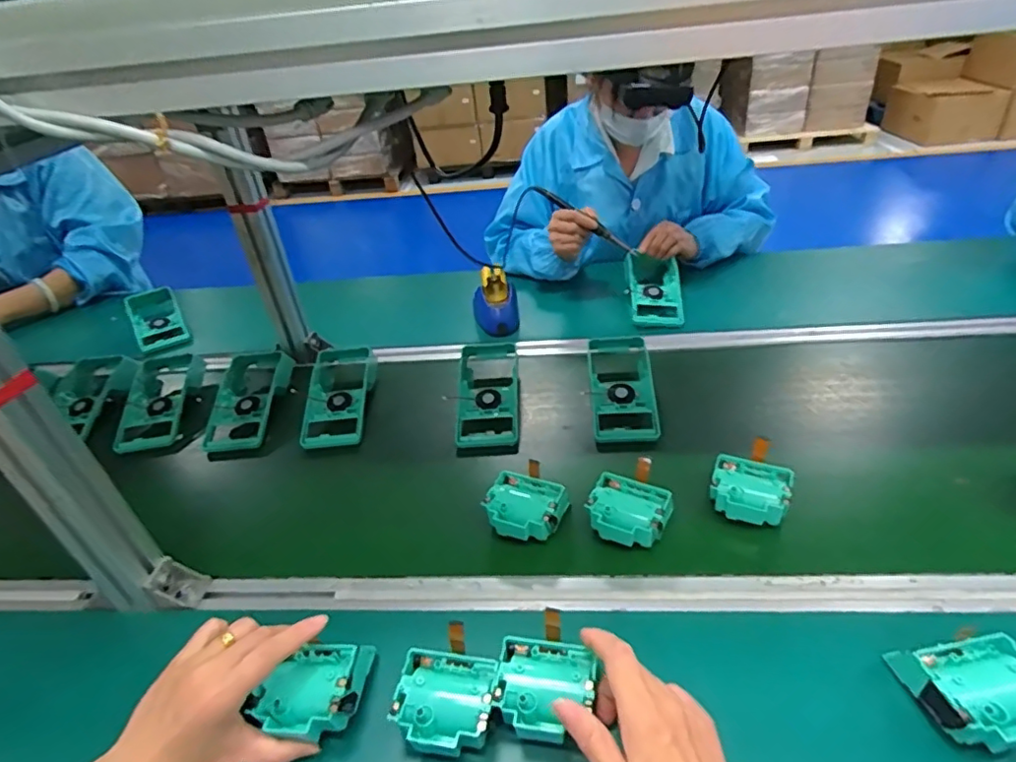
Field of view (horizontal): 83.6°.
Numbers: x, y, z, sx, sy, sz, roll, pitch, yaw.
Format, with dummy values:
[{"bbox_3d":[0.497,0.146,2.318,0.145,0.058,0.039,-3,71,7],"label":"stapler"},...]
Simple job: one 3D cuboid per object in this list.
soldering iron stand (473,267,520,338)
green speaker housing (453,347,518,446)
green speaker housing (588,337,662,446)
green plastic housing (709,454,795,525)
[{"bbox_3d":[-0.022,-0.130,0.977,0.077,0.098,0.086,-5,35,2],"label":"soldering iron stand"},{"bbox_3d":[-0.027,0.016,0.801,0.083,0.045,0.190,-3,35,4],"label":"green speaker housing"},{"bbox_3d":[0.151,0.006,0.780,0.094,0.049,0.198,-1,35,7],"label":"green speaker housing"},{"bbox_3d":[0.252,0.112,0.590,0.074,0.026,0.069,13,39,26],"label":"green plastic housing"}]

